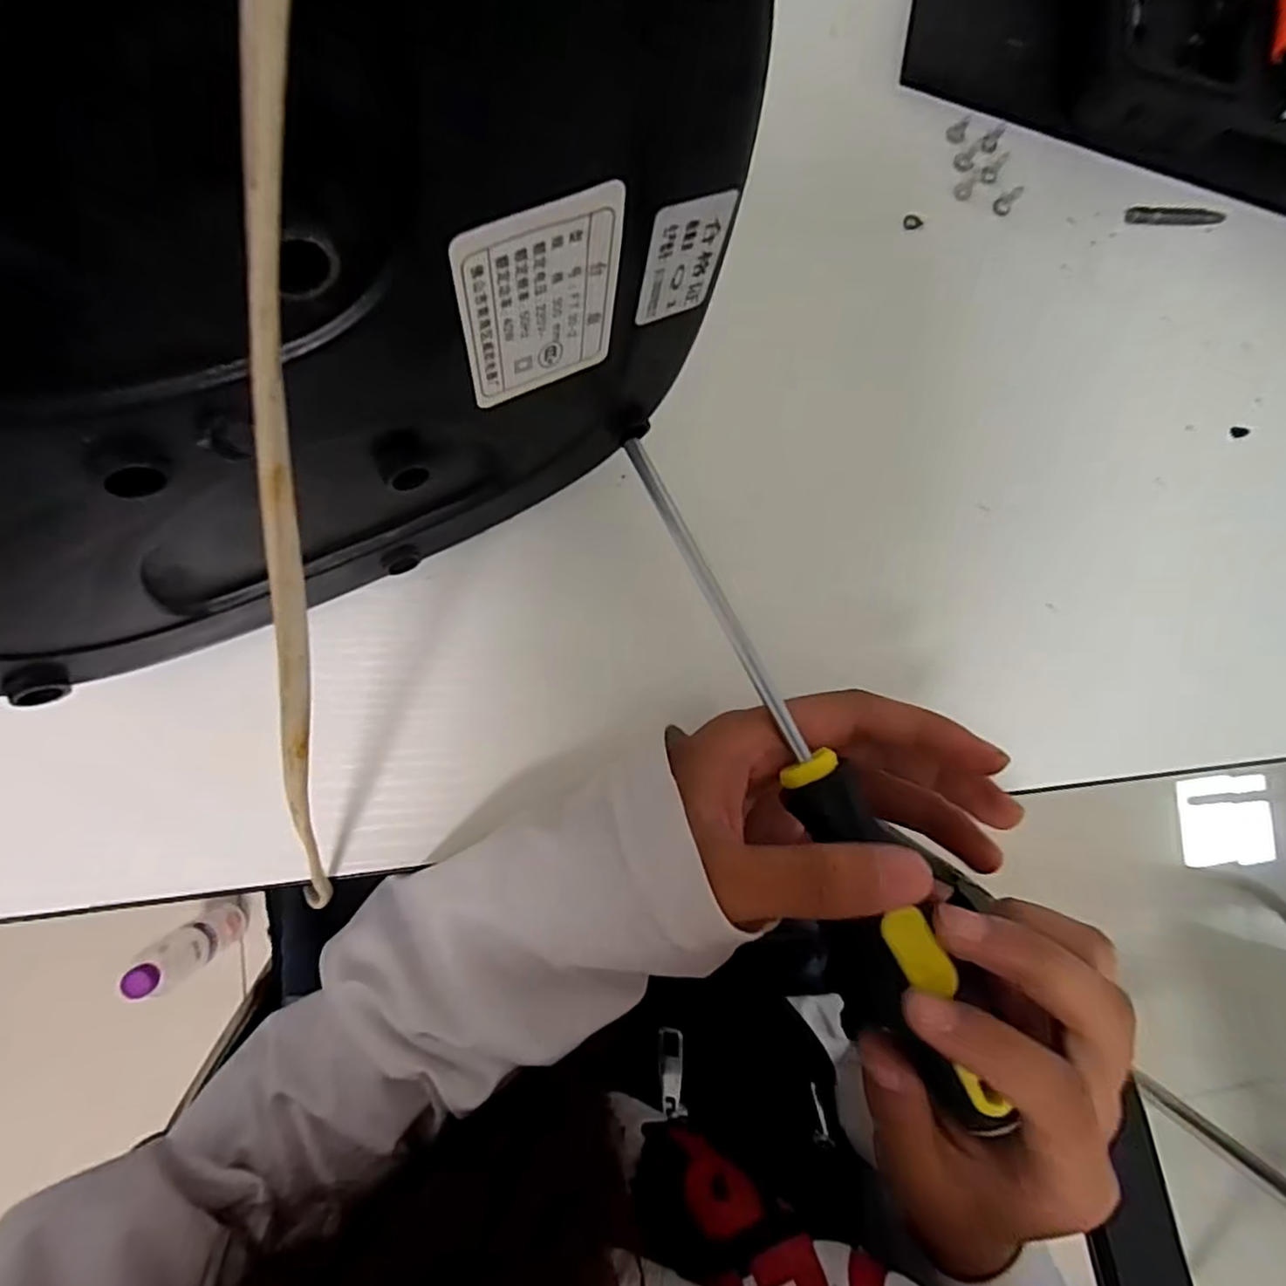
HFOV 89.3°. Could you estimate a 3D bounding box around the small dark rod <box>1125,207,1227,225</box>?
[{"bbox_3d":[0.235,-0.189,0.287,0.047,0.005,0.008,-4,88,-9],"label":"small dark rod"}]

